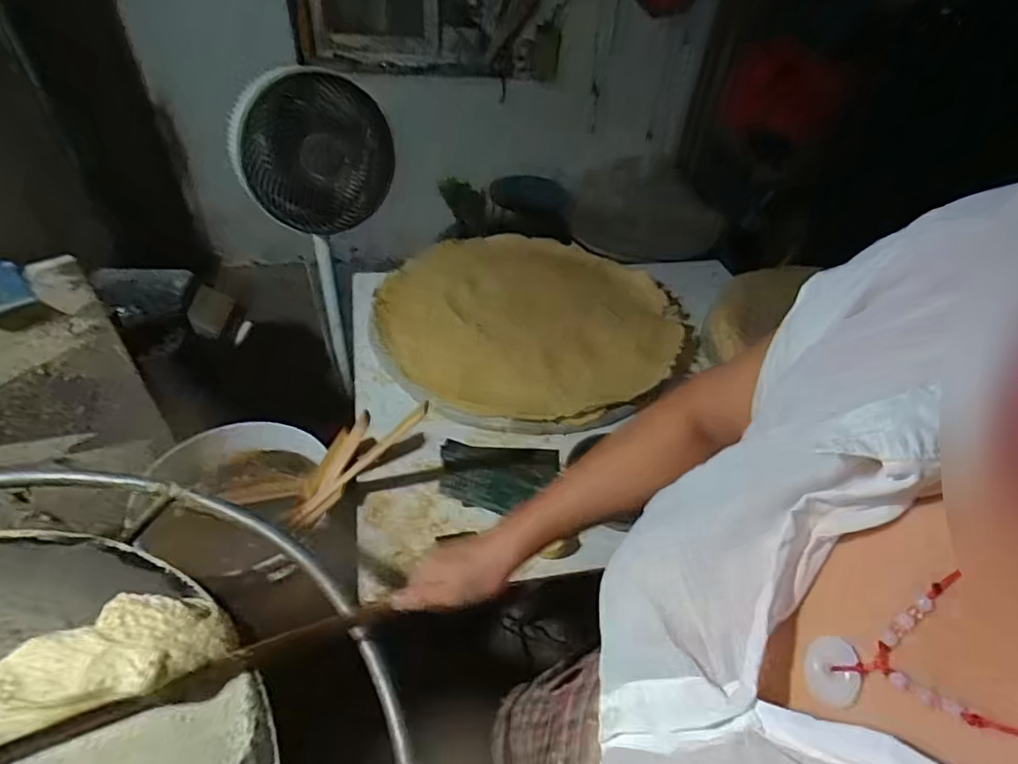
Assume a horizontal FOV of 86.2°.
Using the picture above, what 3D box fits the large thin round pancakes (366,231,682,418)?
[{"bbox_3d":[0.042,-0.142,1.140,0.602,0.072,0.558,3,42,-2],"label":"large thin round pancakes"}]

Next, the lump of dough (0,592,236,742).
[{"bbox_3d":[-0.330,0.227,0.447,0.183,0.051,0.086,-9,43,-14],"label":"lump of dough"}]

